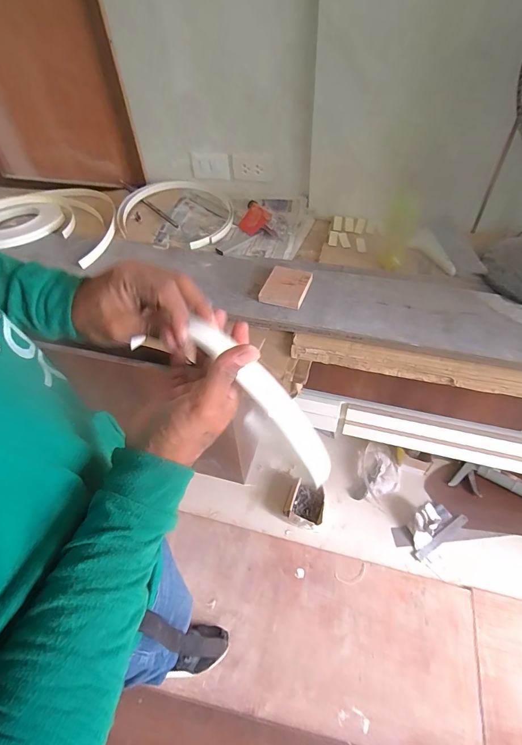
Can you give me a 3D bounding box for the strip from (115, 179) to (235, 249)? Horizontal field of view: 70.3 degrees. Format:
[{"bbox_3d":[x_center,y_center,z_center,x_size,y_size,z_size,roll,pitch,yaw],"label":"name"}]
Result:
[{"bbox_3d":[-0.246,-0.478,1.100,0.336,0.024,0.293,12,56,4],"label":"strip"}]

